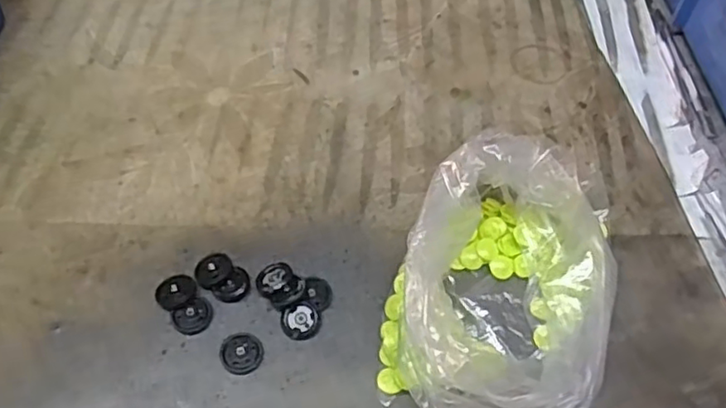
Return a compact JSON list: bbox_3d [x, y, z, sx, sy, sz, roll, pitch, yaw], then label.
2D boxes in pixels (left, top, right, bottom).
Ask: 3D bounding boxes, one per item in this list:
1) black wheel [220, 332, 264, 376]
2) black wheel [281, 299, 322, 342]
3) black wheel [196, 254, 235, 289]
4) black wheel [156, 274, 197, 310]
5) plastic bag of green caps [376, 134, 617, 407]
[{"bbox_3d":[-0.059,0.073,0.306,0.020,0.005,0.020,1,56,-1],"label":"black wheel"},{"bbox_3d":[-0.031,0.059,0.317,0.020,0.005,0.018,-15,58,-12],"label":"black wheel"},{"bbox_3d":[-0.079,0.034,0.329,0.020,0.005,0.018,-37,65,-23],"label":"black wheel"},{"bbox_3d":[-0.096,0.045,0.321,0.020,0.005,0.017,-27,61,-18],"label":"black wheel"},{"bbox_3d":[0.072,0.037,0.304,0.102,0.057,0.145,20,58,11],"label":"plastic bag of green caps"}]

